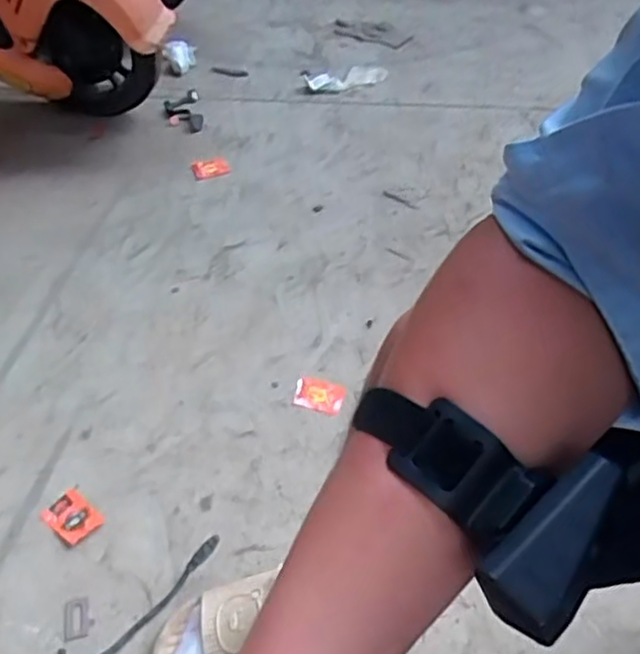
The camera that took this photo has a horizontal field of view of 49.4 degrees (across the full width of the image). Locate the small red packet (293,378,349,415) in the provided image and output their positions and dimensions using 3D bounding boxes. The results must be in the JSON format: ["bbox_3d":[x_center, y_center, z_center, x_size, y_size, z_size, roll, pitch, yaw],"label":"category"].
[{"bbox_3d":[0.000,0.099,1.009,0.073,0.008,0.055,13,49,10],"label":"small red packet"}]

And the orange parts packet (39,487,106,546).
[{"bbox_3d":[-0.314,0.238,0.875,0.072,0.004,0.053,32,55,24],"label":"orange parts packet"}]

